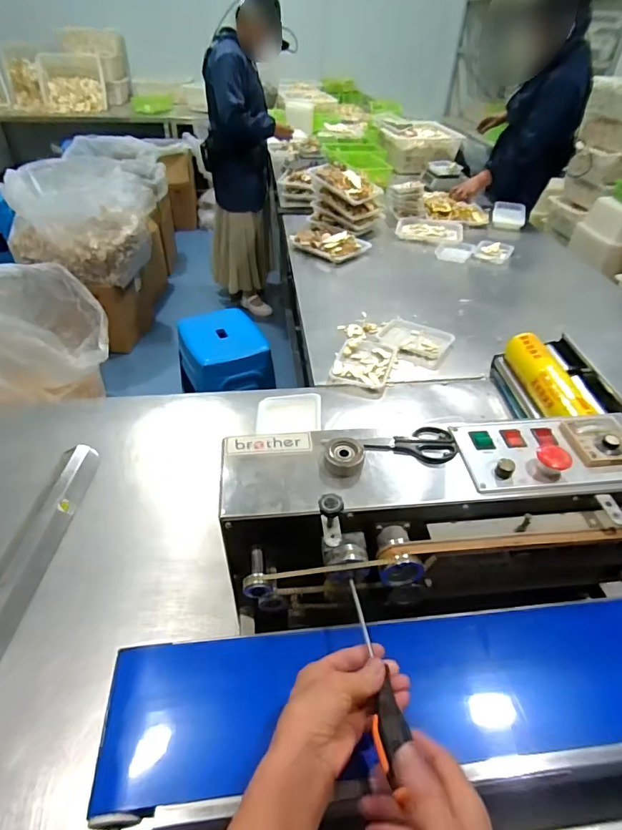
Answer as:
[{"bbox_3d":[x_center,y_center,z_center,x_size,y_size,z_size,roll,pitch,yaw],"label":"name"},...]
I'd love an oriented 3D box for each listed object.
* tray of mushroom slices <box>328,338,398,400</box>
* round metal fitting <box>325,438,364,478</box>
[{"bbox_3d":[0.132,-0.122,1.150,0.137,0.027,0.219,14,42,12],"label":"tray of mushroom slices"},{"bbox_3d":[0.040,0.050,0.551,0.047,0.021,0.043,-2,41,-5],"label":"round metal fitting"}]

